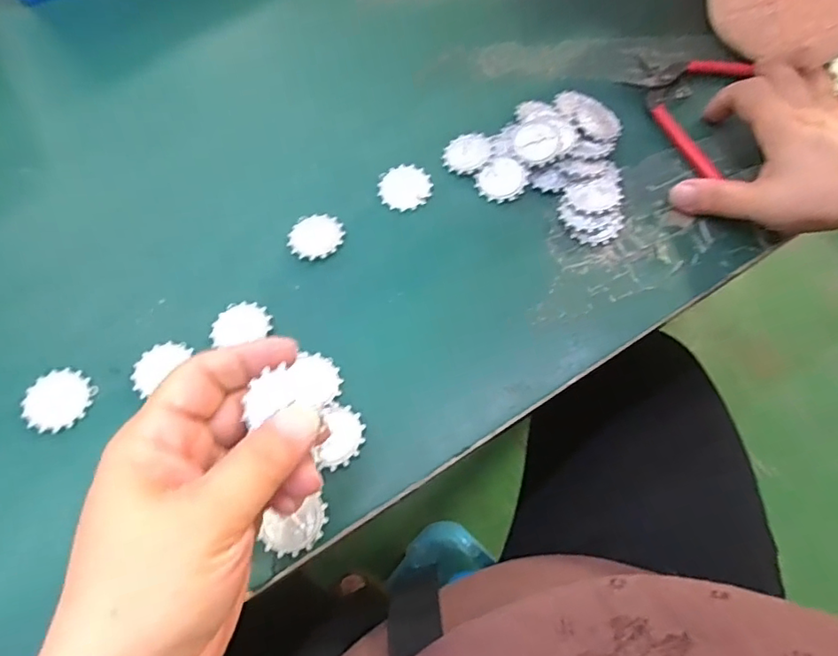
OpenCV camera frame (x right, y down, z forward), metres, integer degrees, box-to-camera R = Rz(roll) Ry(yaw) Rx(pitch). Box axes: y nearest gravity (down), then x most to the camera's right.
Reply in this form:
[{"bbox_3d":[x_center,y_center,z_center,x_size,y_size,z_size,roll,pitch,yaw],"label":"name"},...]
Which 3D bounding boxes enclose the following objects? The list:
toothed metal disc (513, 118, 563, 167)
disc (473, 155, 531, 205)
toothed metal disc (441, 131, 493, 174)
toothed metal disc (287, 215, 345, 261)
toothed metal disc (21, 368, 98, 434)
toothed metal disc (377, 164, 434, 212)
[{"bbox_3d":[0.077,-0.121,0.348,0.031,0.004,0.033,-3,74,10],"label":"toothed metal disc"},{"bbox_3d":[0.054,-0.096,0.348,0.034,0.004,0.029,-29,77,7],"label":"disc"},{"bbox_3d":[0.033,-0.118,0.359,0.029,0.007,0.033,30,71,12],"label":"toothed metal disc"},{"bbox_3d":[-0.065,-0.058,0.336,0.032,0.004,0.032,0,67,0],"label":"toothed metal disc"},{"bbox_3d":[-0.199,0.040,0.295,0.033,0.004,0.035,2,64,-5],"label":"toothed metal disc"},{"bbox_3d":[-0.009,-0.093,0.351,0.035,0.004,0.033,0,67,0],"label":"toothed metal disc"}]

